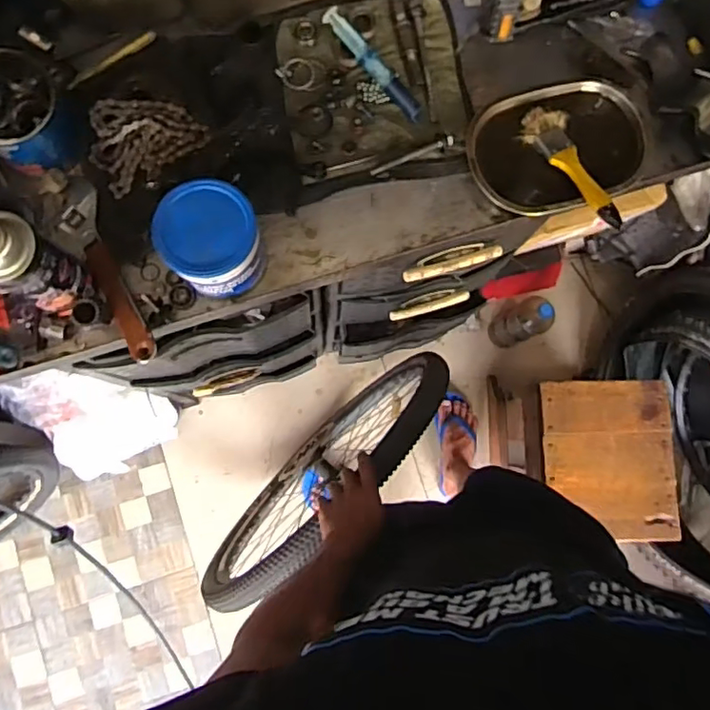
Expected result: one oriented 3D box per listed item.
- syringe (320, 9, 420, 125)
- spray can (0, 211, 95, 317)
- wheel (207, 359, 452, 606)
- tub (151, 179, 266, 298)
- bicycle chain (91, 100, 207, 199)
[{"bbox_3d":[0.024,-0.350,0.705,0.026,0.023,0.161,-43,86,-7],"label":"syringe"},{"bbox_3d":[-0.312,-0.081,0.574,0.054,0.184,0.065,30,82,1],"label":"spray can"},{"bbox_3d":[-0.059,0.223,1.137,0.121,0.567,0.605,45,82,3],"label":"wheel"},{"bbox_3d":[-0.154,-0.122,0.636,0.099,0.099,0.104,0,82,-3],"label":"tub"},{"bbox_3d":[-0.246,-0.256,0.679,0.129,0.040,0.087,-33,85,-7],"label":"bicycle chain"}]

